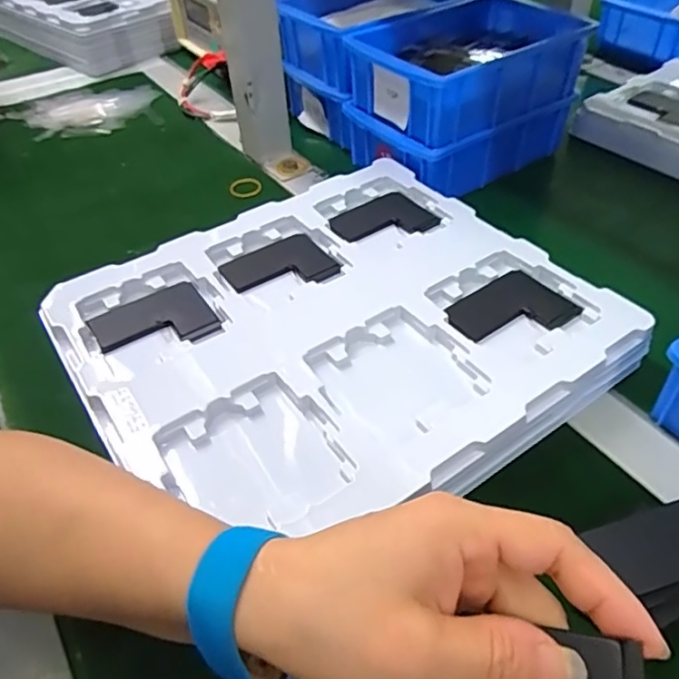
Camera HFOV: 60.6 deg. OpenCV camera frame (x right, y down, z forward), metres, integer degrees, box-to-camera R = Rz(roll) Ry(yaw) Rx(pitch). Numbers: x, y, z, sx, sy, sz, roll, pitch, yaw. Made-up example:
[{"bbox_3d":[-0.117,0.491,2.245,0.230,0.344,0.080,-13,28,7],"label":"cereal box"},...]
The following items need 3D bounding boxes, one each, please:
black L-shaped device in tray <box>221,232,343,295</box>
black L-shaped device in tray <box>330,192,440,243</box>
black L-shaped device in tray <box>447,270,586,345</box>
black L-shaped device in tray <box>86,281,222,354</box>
[{"bbox_3d":[-0.048,-0.055,0.447,0.079,0.004,0.062,-24,49,-19],"label":"black L-shaped device in tray"},{"bbox_3d":[0.034,-0.098,0.487,0.081,0.005,0.062,-26,50,-20],"label":"black L-shaped device in tray"},{"bbox_3d":[0.117,-0.019,0.405,0.083,0.005,0.060,-26,50,-20],"label":"black L-shaped device in tray"},{"bbox_3d":[-0.129,-0.011,0.404,0.077,0.004,0.063,-26,50,-21],"label":"black L-shaped device in tray"}]

